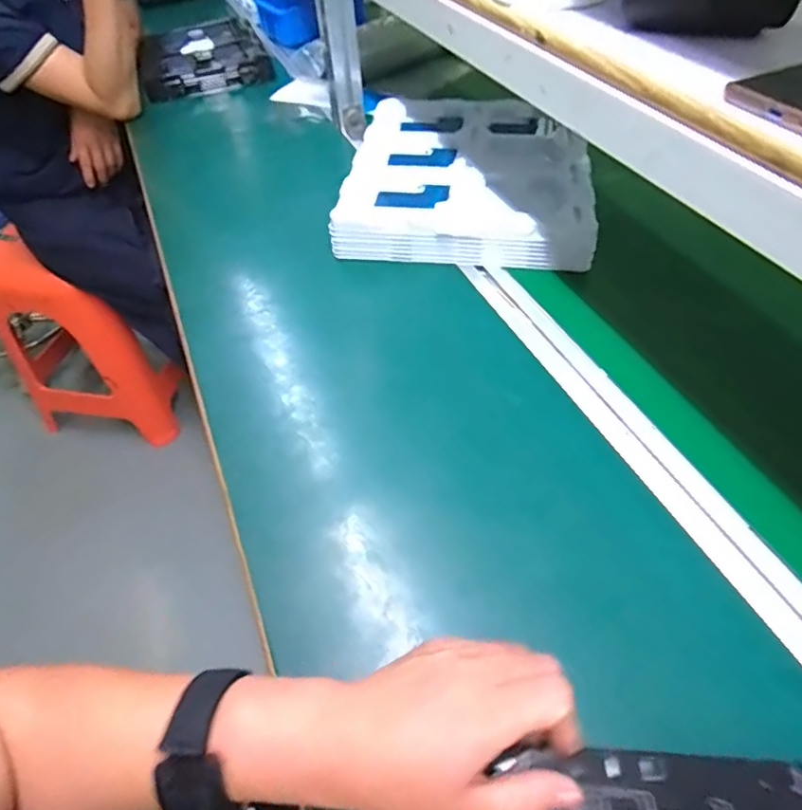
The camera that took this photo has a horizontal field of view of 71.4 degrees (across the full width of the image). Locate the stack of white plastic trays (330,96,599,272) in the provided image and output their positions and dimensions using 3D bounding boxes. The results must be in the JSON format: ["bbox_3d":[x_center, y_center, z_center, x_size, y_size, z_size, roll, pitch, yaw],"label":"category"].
[{"bbox_3d":[0.081,-0.277,0.676,0.273,0.054,0.292,5,50,7],"label":"stack of white plastic trays"}]

